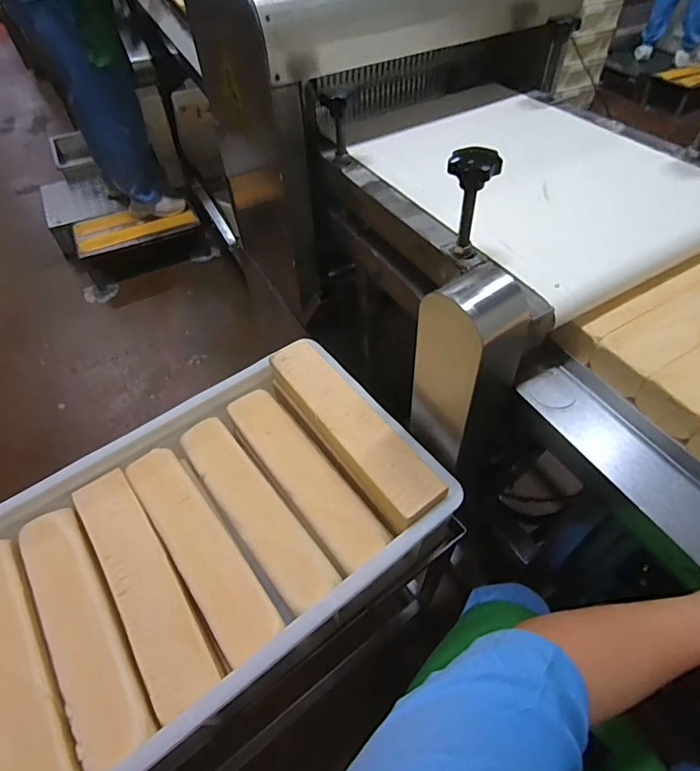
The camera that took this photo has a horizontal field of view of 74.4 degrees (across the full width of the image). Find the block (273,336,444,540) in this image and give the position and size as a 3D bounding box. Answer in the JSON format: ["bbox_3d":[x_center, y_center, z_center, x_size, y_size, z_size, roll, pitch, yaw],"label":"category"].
[{"bbox_3d":[0.000,0.065,0.716,0.089,0.063,0.356,-30,57,-18],"label":"block"}]

